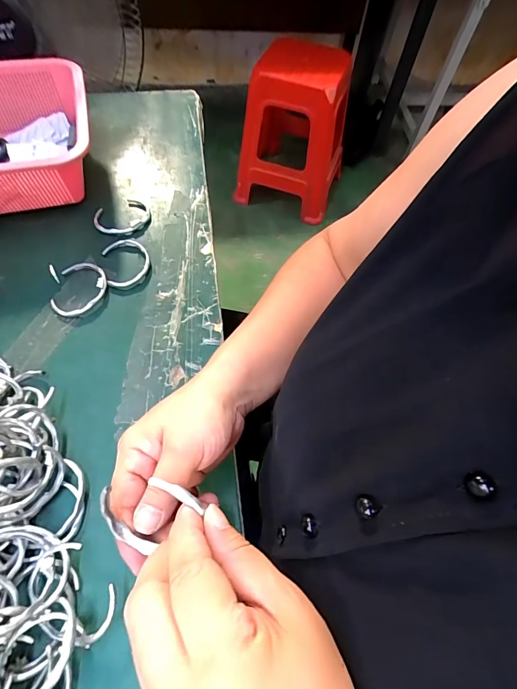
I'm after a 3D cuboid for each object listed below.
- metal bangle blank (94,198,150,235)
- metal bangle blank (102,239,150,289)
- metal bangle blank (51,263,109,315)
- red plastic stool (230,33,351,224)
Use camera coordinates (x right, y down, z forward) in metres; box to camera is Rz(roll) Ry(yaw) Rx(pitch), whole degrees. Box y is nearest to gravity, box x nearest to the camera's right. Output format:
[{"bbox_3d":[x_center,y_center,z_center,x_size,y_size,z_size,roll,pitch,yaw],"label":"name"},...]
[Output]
[{"bbox_3d":[-0.167,-0.158,0.458,0.067,0.006,0.058,-33,66,-17],"label":"metal bangle blank"},{"bbox_3d":[-0.151,-0.095,0.425,0.050,0.005,0.069,-18,63,-10],"label":"metal bangle blank"},{"bbox_3d":[-0.193,-0.062,0.403,0.054,0.008,0.067,4,61,2],"label":"metal bangle blank"},{"bbox_3d":[0.152,-0.821,1.436,0.344,0.541,0.432,20,61,9],"label":"red plastic stool"}]

